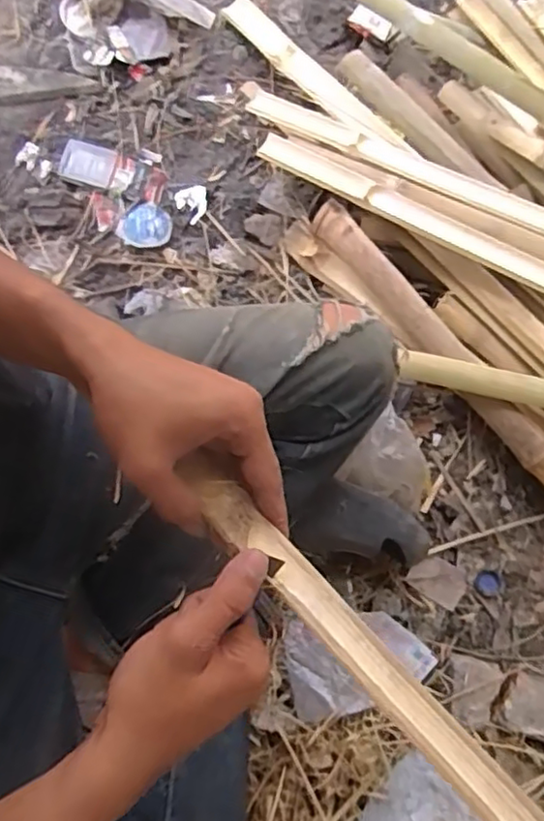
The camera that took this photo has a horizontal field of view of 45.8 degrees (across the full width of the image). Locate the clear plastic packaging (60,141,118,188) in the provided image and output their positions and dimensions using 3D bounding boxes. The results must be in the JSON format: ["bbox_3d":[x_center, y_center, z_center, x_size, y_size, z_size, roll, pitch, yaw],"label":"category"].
[{"bbox_3d":[-0.249,-0.335,0.875,0.071,0.018,0.056,11,73,-3],"label":"clear plastic packaging"}]

